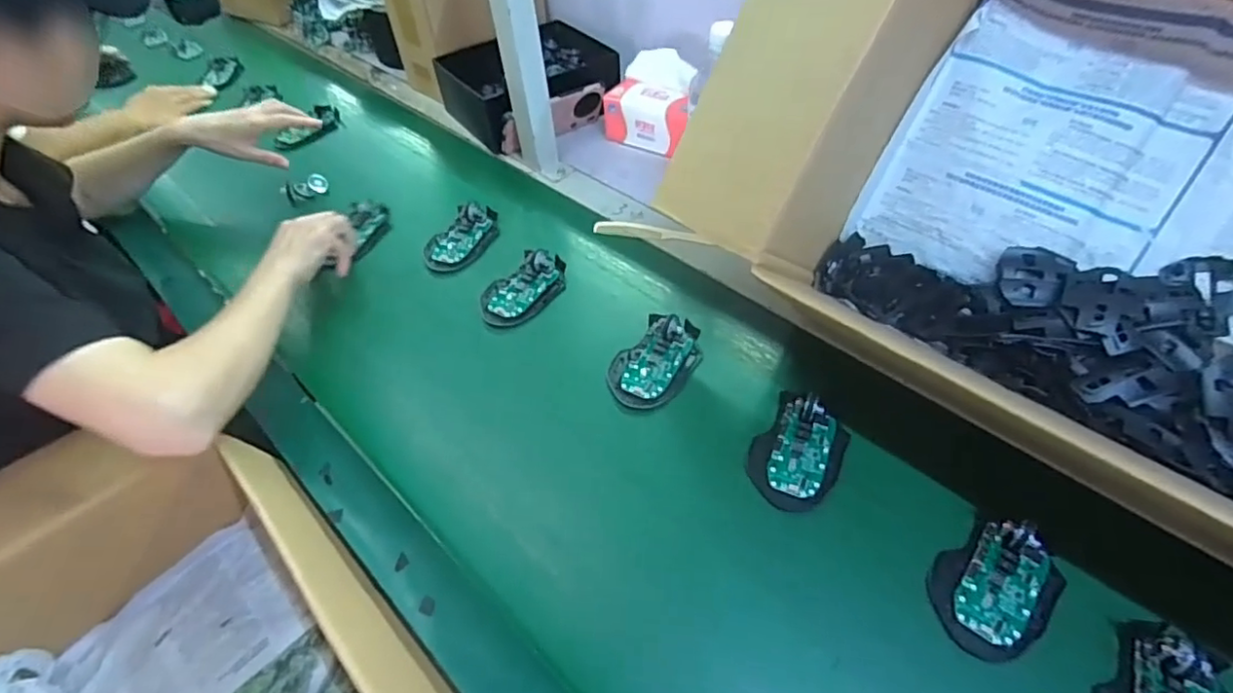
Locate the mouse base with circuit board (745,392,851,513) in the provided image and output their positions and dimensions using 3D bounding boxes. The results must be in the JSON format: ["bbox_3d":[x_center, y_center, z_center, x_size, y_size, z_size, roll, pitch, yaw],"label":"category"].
[{"bbox_3d":[0.161,0.092,0.530,0.073,0.027,0.099,26,57,22],"label":"mouse base with circuit board"}]

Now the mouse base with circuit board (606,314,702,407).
[{"bbox_3d":[0.040,0.012,0.610,0.073,0.023,0.113,30,59,25],"label":"mouse base with circuit board"}]

